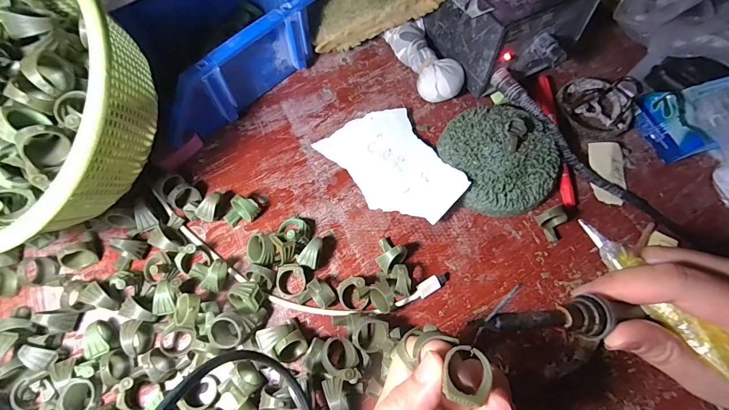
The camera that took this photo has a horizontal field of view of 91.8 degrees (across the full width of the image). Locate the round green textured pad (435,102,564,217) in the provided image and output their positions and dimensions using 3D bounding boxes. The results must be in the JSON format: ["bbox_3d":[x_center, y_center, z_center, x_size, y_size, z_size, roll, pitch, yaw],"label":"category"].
[{"bbox_3d":[0.121,-0.044,0.313,0.094,0.022,0.100,0,69,0],"label":"round green textured pad"}]

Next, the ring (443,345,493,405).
[{"bbox_3d":[0.048,0.079,0.166,0.021,0.010,0.024,13,76,2],"label":"ring"}]

